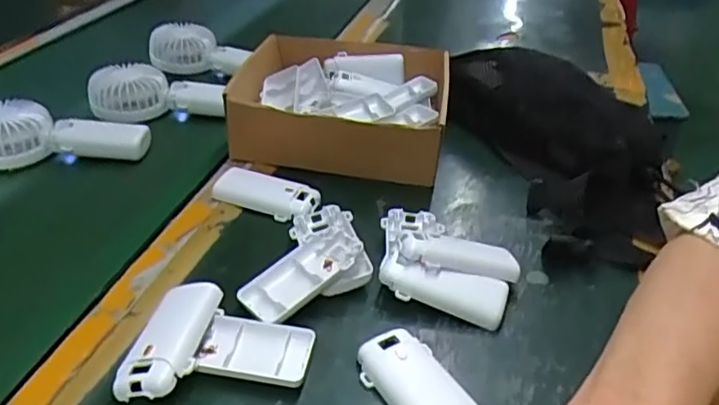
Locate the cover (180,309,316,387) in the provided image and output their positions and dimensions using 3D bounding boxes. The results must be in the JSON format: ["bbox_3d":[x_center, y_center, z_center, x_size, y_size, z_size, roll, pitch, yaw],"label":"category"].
[{"bbox_3d":[-0.069,0.097,0.394,0.076,0.016,0.050,5,34,3],"label":"cover"}]

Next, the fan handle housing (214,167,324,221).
[{"bbox_3d":[-0.085,-0.010,0.544,0.098,0.014,0.041,15,36,17],"label":"fan handle housing"}]

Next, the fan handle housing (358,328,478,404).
[{"bbox_3d":[0.039,0.117,0.384,0.046,0.015,0.092,-21,41,-31],"label":"fan handle housing"}]

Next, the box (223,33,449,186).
[{"bbox_3d":[-0.015,-0.109,0.645,0.222,0.070,0.235,2,34,-2],"label":"box"}]

